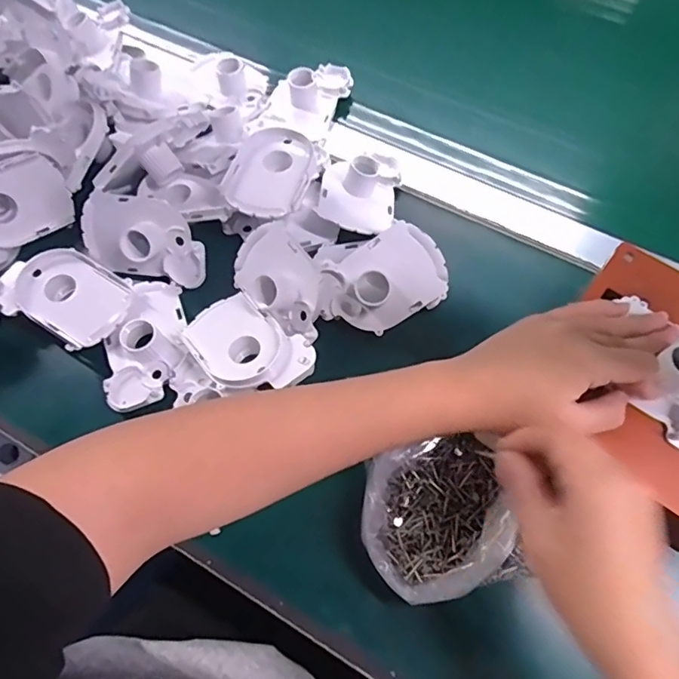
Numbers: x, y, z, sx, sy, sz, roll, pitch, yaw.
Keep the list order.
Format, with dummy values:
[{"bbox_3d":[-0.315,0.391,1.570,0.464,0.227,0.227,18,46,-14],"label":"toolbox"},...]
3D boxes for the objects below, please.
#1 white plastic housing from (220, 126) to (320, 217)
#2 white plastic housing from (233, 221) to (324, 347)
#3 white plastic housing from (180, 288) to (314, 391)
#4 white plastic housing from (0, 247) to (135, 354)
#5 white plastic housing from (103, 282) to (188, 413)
[{"bbox_3d":[-0.055,-0.136,0.444,0.066,0.044,0.091,12,68,6],"label":"white plastic housing"},{"bbox_3d":[-0.044,-0.045,0.401,0.059,0.035,0.102,-36,71,-11],"label":"white plastic housing"},{"bbox_3d":[-0.071,0.007,0.389,0.104,0.028,0.063,40,75,17],"label":"white plastic housing"},{"bbox_3d":[-0.221,-0.035,0.421,0.102,0.025,0.069,26,71,12],"label":"white plastic housing"},{"bbox_3d":[-0.153,0.000,0.405,0.060,0.024,0.104,-10,68,-1],"label":"white plastic housing"}]

